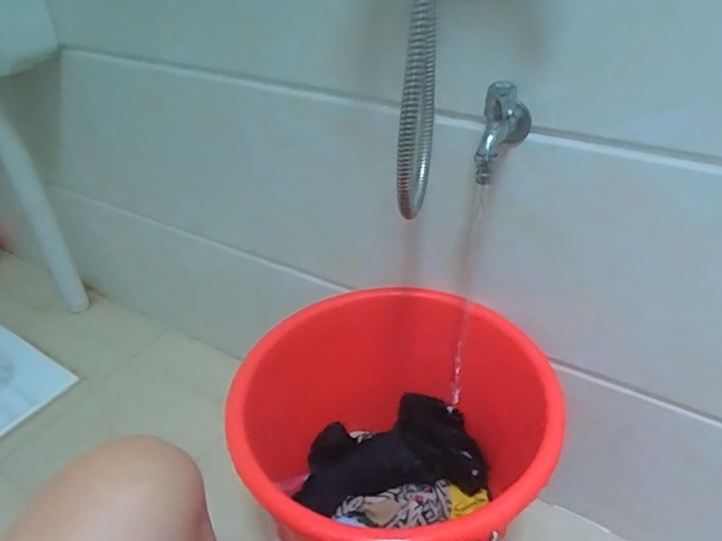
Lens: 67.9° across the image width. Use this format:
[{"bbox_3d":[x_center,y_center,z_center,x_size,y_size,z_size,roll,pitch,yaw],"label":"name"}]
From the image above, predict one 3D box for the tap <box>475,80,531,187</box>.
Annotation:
[{"bbox_3d":[0.141,-0.137,0.527,0.049,0.085,0.075,9,38,15],"label":"tap"}]

